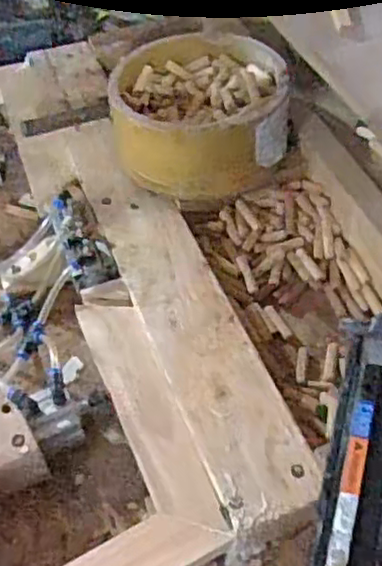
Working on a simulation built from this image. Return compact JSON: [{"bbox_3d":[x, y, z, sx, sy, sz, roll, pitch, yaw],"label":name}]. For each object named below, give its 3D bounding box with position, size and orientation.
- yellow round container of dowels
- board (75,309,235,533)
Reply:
[{"bbox_3d":[0.012,-0.223,0.886,0.213,0.115,0.219,0,52,1],"label":"yellow round container of dowels"},{"bbox_3d":[-0.045,0.125,0.693,0.060,0.017,0.283,-20,55,-14],"label":"board"}]

